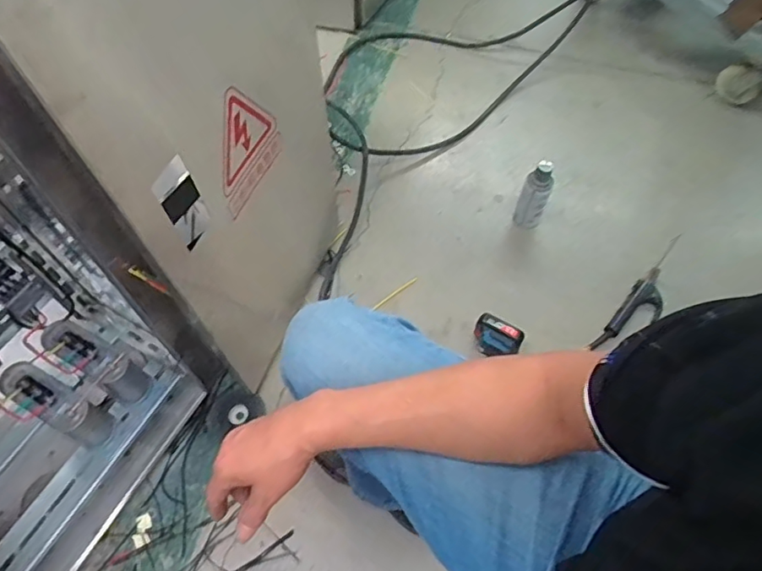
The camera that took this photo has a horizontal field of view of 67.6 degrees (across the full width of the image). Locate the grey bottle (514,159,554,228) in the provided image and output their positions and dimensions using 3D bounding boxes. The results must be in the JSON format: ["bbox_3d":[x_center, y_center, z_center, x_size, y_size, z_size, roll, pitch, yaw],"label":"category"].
[{"bbox_3d":[0.347,-0.199,1.289,0.060,0.172,0.063,22,62,12],"label":"grey bottle"}]

